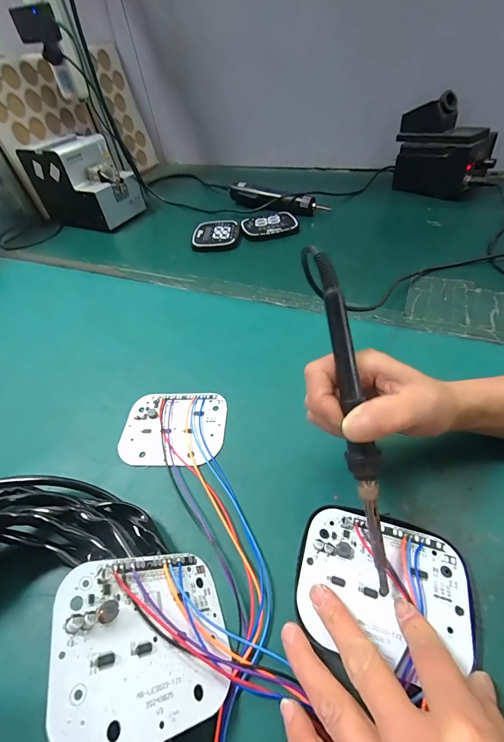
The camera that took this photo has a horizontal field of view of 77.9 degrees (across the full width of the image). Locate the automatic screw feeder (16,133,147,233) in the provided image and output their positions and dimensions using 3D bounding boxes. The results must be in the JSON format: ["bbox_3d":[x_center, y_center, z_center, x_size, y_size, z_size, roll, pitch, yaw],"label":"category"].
[{"bbox_3d":[-0.359,-0.409,0.673,0.192,0.136,0.129,21,54,23],"label":"automatic screw feeder"}]

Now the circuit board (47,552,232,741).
[{"bbox_3d":[-0.056,0.146,0.175,0.006,0.099,0.083,-48,44,19],"label":"circuit board"}]

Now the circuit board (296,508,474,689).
[{"bbox_3d":[0.087,0.143,0.211,0.104,0.008,0.080,10,51,15],"label":"circuit board"}]

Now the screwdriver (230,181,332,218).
[{"bbox_3d":[0.049,-0.367,0.656,0.234,0.031,0.035,26,56,26],"label":"screwdriver"}]

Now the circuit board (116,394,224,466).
[{"bbox_3d":[-0.079,0.057,0.316,0.103,0.004,0.081,0,49,7],"label":"circuit board"}]

